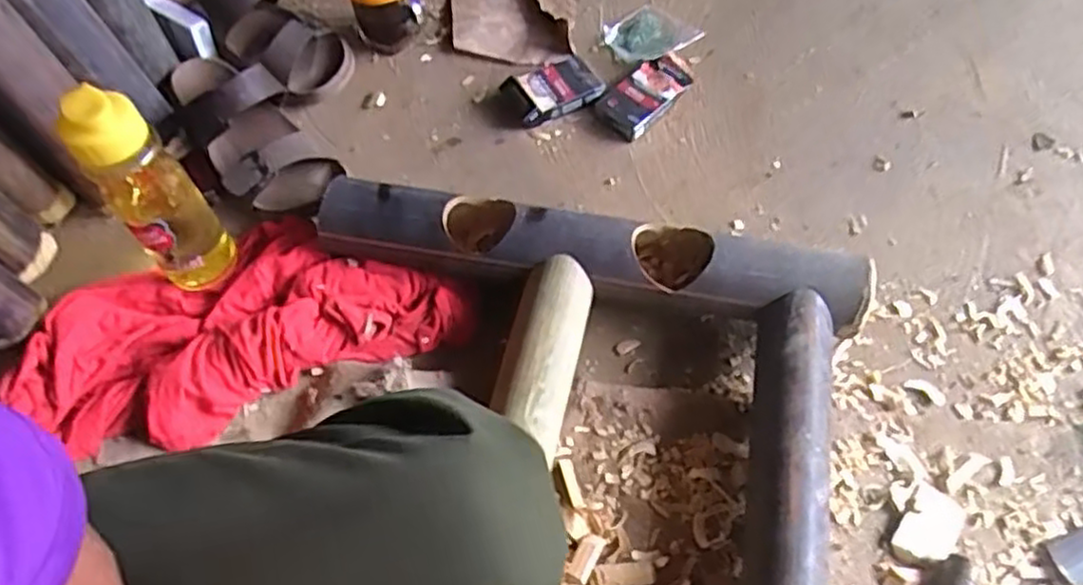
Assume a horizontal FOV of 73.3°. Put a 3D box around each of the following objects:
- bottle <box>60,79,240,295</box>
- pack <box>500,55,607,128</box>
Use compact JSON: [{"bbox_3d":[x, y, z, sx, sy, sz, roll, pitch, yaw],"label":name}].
[{"bbox_3d":[-0.339,-0.083,0.639,0.070,0.237,0.057,-39,68,-19],"label":"bottle"},{"bbox_3d":[0.013,-0.237,0.836,0.100,0.021,0.073,-23,63,-12],"label":"pack"}]

